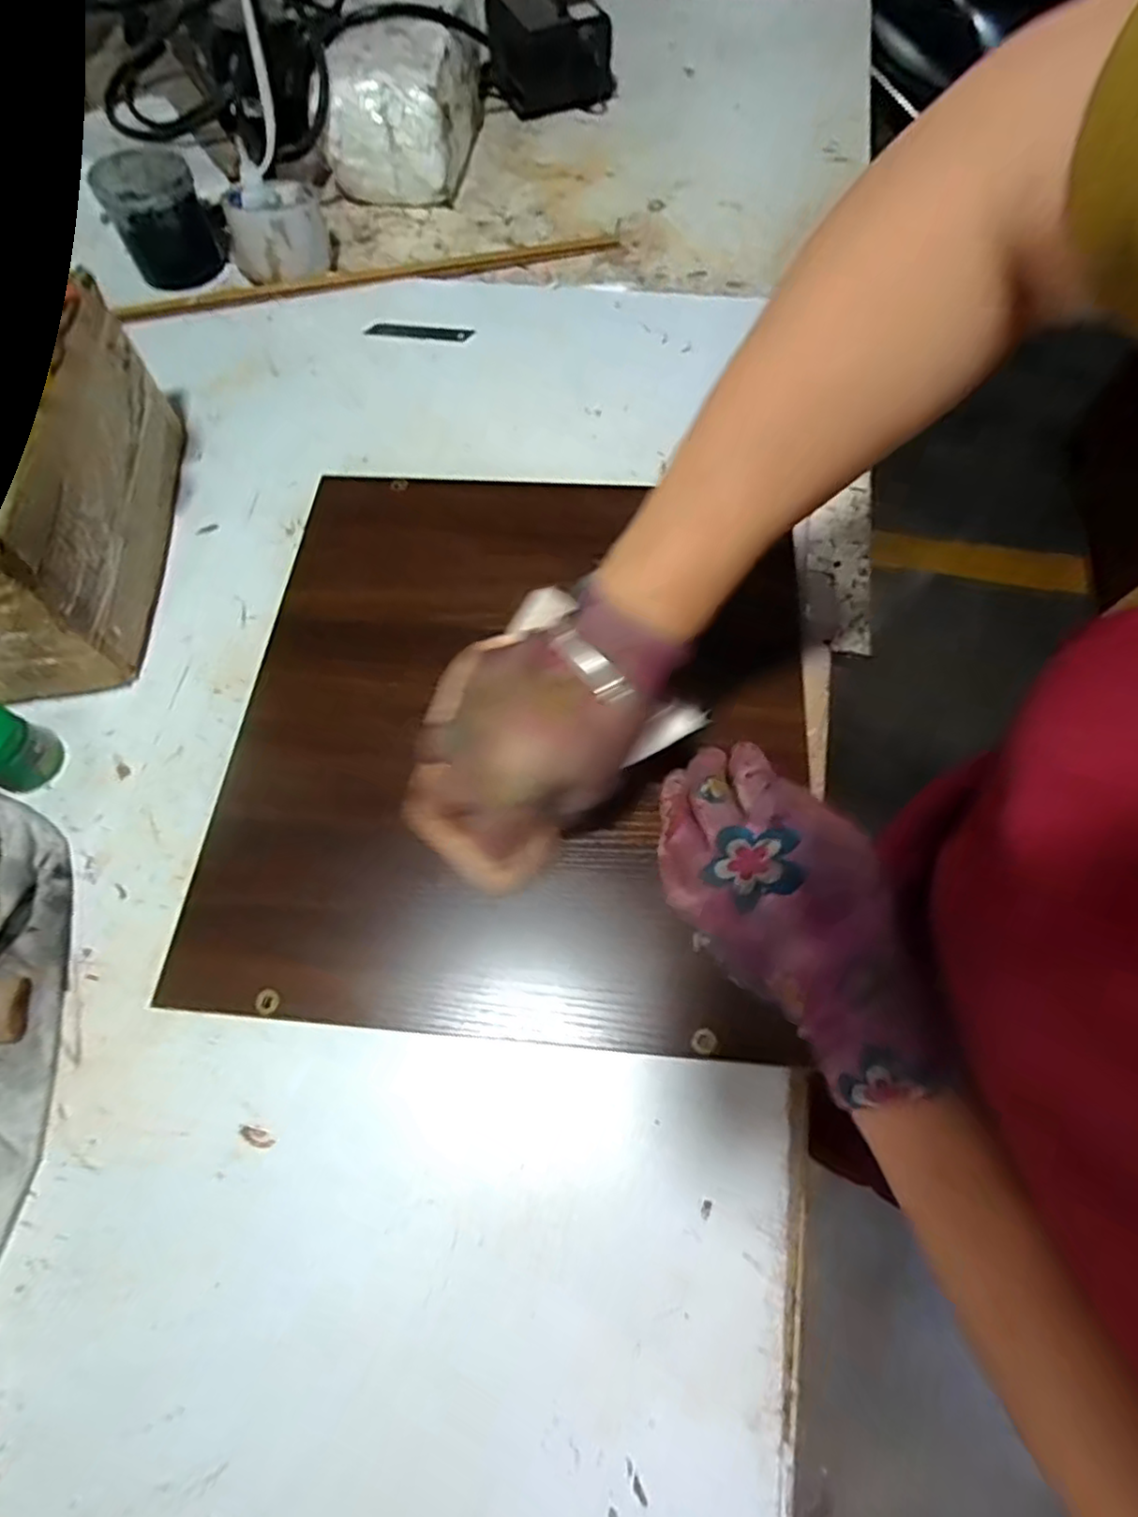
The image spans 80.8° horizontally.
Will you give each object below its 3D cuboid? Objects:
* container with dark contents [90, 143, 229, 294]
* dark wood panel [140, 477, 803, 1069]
[{"bbox_3d":[-0.367,-0.486,0.600,0.082,0.073,0.087,-18,66,-8],"label":"container with dark contents"},{"bbox_3d":[-0.027,-0.032,0.413,0.337,0.013,0.373,4,65,2],"label":"dark wood panel"}]

